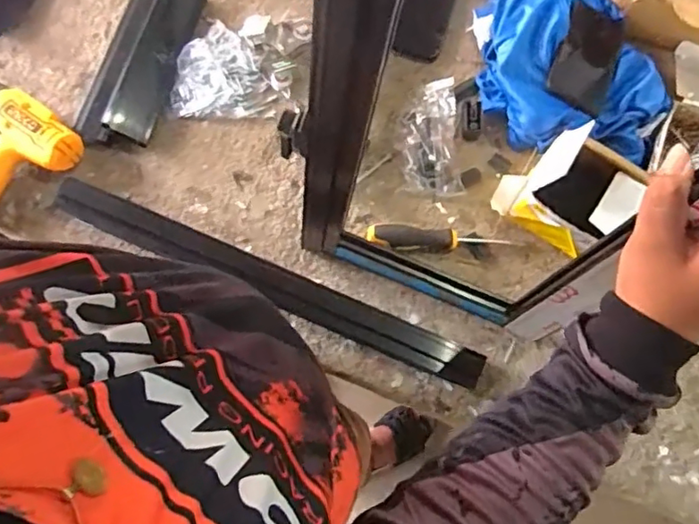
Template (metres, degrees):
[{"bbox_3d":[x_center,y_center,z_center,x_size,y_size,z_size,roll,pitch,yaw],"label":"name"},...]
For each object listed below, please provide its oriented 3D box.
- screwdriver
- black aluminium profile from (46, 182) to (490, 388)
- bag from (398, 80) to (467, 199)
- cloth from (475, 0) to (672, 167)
[{"bbox_3d":[0.115,-0.030,0.703,0.185,0.029,0.030,0,78,-2],"label":"screwdriver"},{"bbox_3d":[-0.101,0.020,0.676,0.544,0.022,0.039,24,78,4],"label":"black aluminium profile"},{"bbox_3d":[0.103,-0.158,0.726,0.074,0.032,0.146,-5,78,-3],"label":"bag"},{"bbox_3d":[0.289,-0.262,0.744,0.222,0.081,0.258,2,78,-1],"label":"cloth"}]

